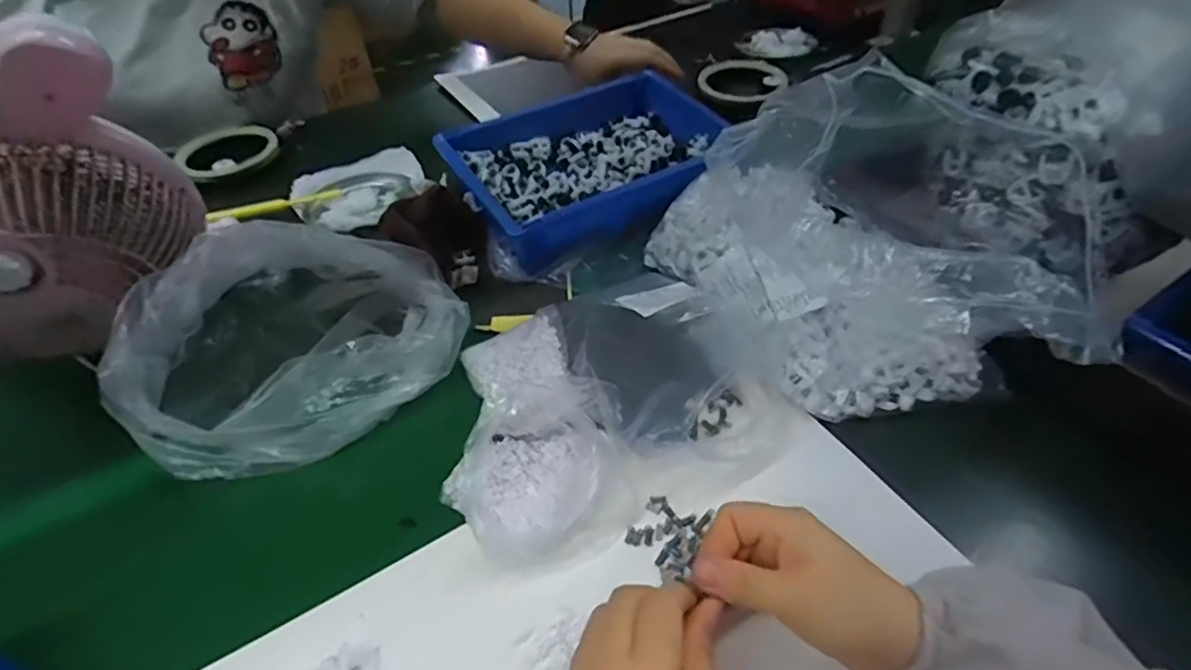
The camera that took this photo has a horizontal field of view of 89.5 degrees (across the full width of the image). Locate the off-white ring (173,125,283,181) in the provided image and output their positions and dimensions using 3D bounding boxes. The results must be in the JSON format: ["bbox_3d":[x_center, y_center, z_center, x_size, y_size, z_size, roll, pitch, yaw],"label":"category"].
[{"bbox_3d":[-0.478,-0.239,0.784,0.119,0.021,0.115,-1,47,2],"label":"off-white ring"}]

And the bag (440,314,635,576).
[{"bbox_3d":[-0.053,0.070,0.454,0.131,0.040,0.203,-14,48,-10],"label":"bag"}]

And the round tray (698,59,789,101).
[{"bbox_3d":[0.214,-0.368,0.868,0.128,0.012,0.143,-15,44,-10],"label":"round tray"}]

